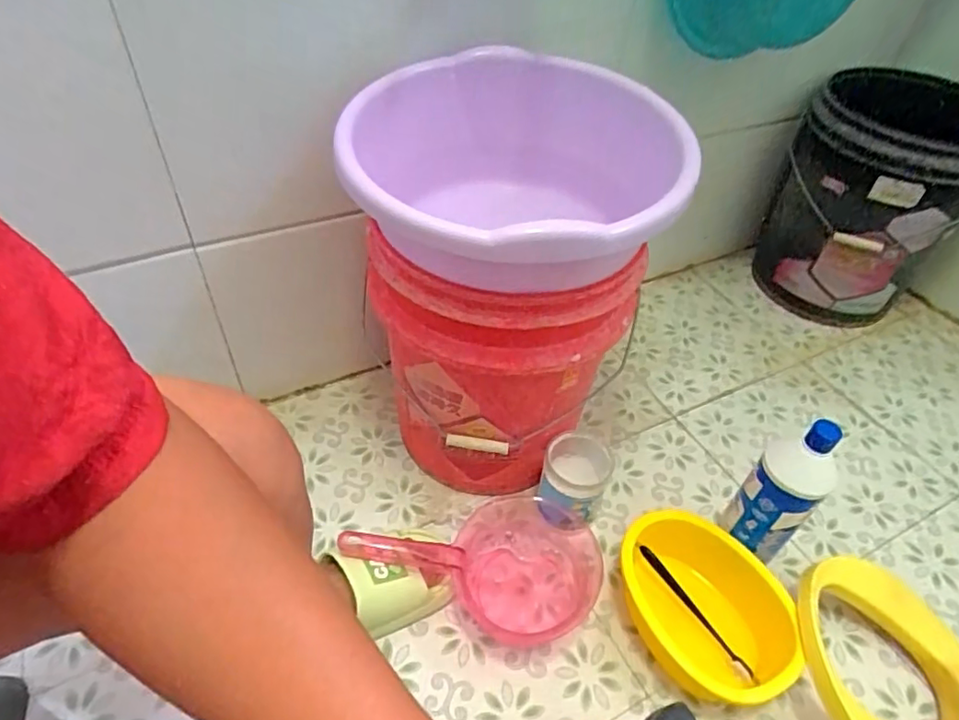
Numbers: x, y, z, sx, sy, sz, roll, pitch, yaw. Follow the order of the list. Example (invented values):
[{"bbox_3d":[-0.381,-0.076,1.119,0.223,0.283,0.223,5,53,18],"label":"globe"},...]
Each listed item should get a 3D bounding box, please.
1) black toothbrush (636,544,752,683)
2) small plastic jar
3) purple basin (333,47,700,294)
[{"bbox_3d":[0.251,0.296,0.695,0.019,0.014,0.177,-28,68,-27],"label":"black toothbrush"},{"bbox_3d":[0.120,0.162,0.774,0.083,0.121,0.095,14,47,8],"label":"small plastic jar"},{"bbox_3d":[0.025,-0.177,0.637,0.345,0.166,0.355,2,47,-3],"label":"purple basin"}]

